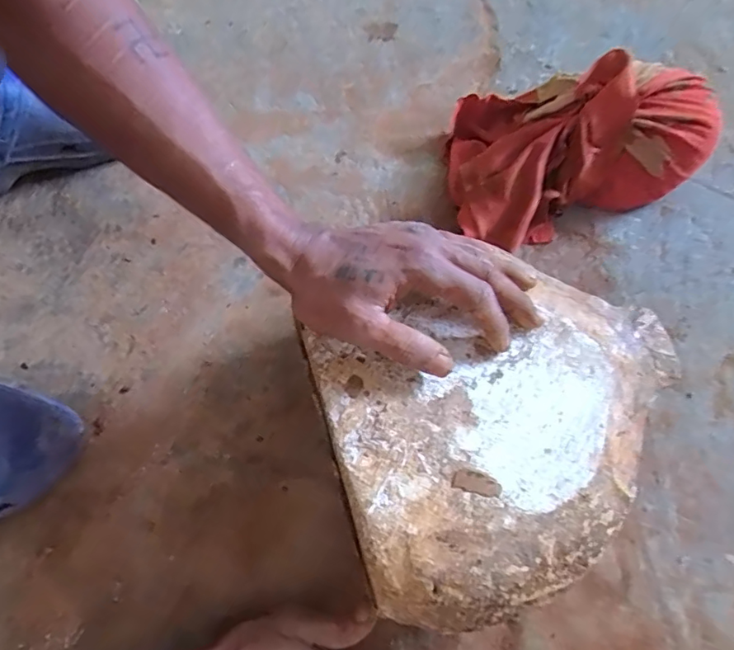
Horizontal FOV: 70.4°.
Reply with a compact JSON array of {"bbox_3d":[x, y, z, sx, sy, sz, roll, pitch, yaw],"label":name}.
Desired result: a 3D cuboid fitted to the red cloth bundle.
[{"bbox_3d":[0.203,-0.168,0.499,0.238,0.089,0.157,-2,69,1],"label":"red cloth bundle"}]

